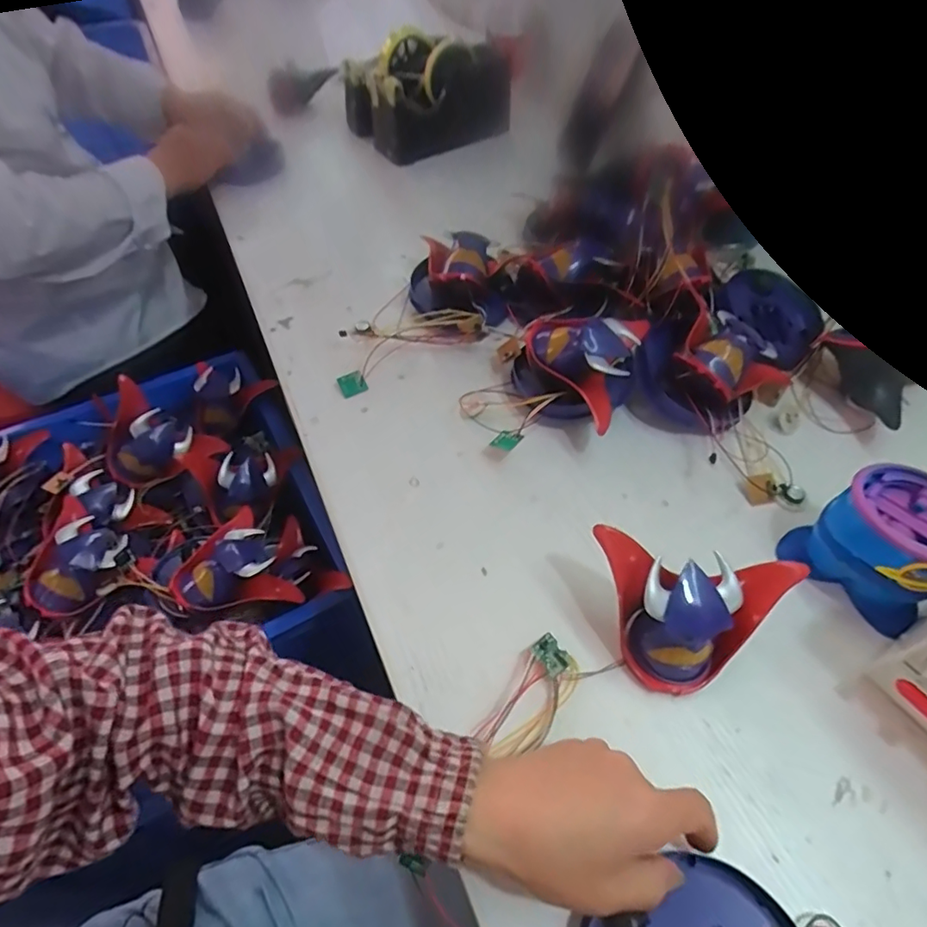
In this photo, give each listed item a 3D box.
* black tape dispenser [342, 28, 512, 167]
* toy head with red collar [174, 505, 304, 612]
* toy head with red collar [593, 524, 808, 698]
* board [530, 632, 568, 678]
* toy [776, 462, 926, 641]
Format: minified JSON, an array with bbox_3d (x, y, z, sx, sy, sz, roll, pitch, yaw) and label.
[{"bbox_3d":[-0.057,-0.566,0.851,0.215,0.113,0.152,-30,59,-19],"label":"black tape dispenser"},{"bbox_3d":[-0.233,0.106,0.548,0.095,0.043,0.117,-32,60,-22],"label":"toy head with red collar"},{"bbox_3d":[0.146,0.101,0.362,0.123,0.069,0.079,9,55,8],"label":"toy head with red collar"},{"bbox_3d":[0.059,0.130,0.376,0.023,0.004,0.025,-28,66,-36],"label":"board"},{"bbox_3d":[0.295,0.054,0.389,0.076,0.075,0.089,-34,60,-21],"label":"toy"}]

